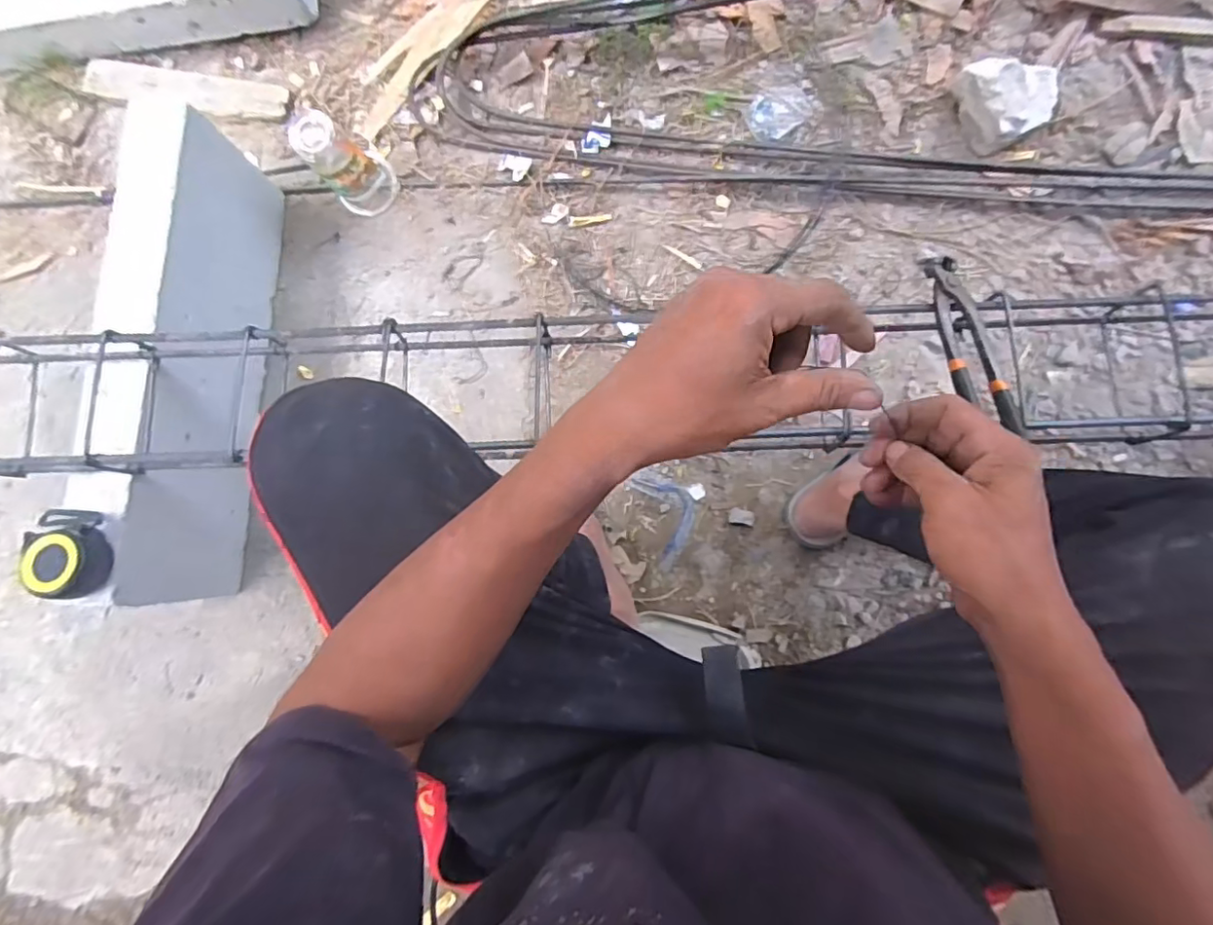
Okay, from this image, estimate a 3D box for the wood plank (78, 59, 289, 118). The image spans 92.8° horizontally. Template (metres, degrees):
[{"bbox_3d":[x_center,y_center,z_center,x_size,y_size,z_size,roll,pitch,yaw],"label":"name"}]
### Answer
[{"bbox_3d":[-0.661,-0.587,0.908,0.307,0.024,0.063,11,83,6],"label":"wood plank"}]

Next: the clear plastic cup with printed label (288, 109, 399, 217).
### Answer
[{"bbox_3d":[-0.361,-0.416,0.789,0.087,0.180,0.088,-1,82,5],"label":"clear plastic cup with printed label"}]

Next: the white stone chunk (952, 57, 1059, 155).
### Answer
[{"bbox_3d":[0.567,-0.514,0.825,0.104,0.071,0.118,-15,84,0],"label":"white stone chunk"}]

